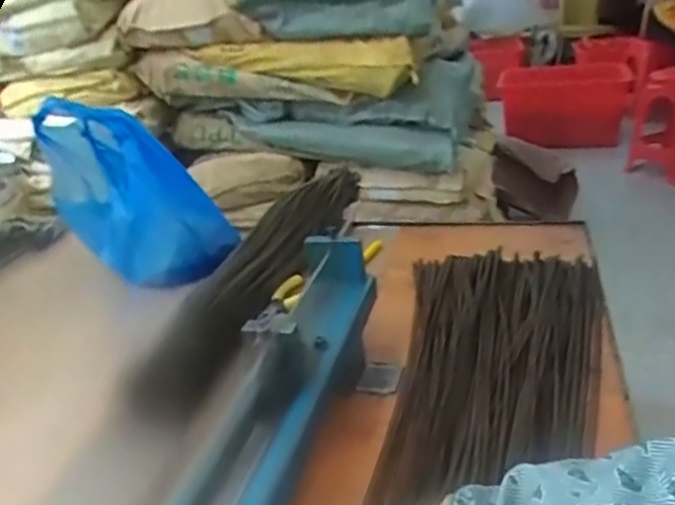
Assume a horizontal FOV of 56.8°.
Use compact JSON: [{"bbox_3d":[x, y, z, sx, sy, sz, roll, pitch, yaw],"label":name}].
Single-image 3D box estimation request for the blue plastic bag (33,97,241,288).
[{"bbox_3d":[-0.335,-0.113,1.041,0.265,0.254,0.195,14,31,36],"label":"blue plastic bag"}]

